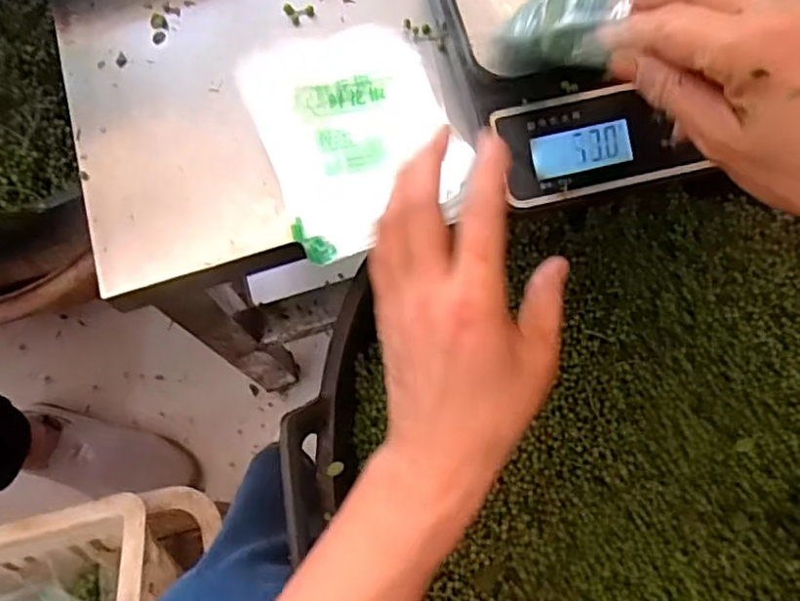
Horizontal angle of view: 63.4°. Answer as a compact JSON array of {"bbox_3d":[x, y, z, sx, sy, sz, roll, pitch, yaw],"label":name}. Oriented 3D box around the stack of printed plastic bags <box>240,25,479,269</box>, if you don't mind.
[{"bbox_3d":[-0.030,-0.113,0.419,0.114,0.015,0.159,-20,72,-5],"label":"stack of printed plastic bags"}]

